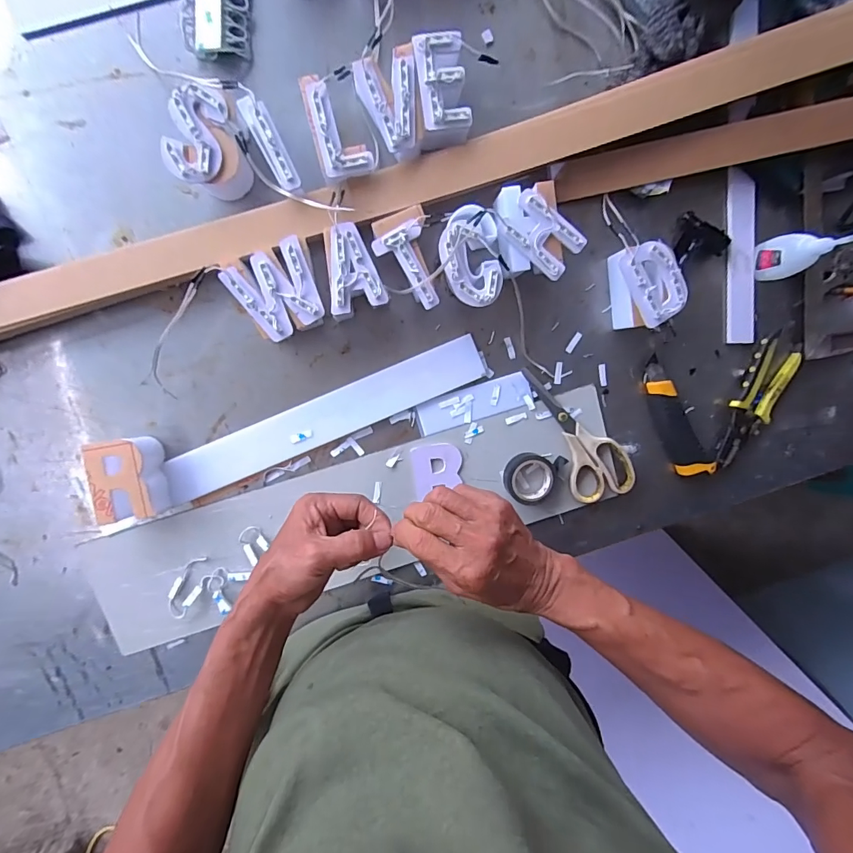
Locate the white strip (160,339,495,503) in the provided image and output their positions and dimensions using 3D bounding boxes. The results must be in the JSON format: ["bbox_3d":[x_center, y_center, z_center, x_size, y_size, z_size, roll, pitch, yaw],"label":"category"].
[{"bbox_3d":[-0.111,-0.010,0.495,0.365,0.005,0.050,-23,98,-3],"label":"white strip"}]

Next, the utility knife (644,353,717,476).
[{"bbox_3d":[0.297,-0.009,0.528,0.041,0.016,0.153,-29,98,-2],"label":"utility knife"}]

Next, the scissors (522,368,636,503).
[{"bbox_3d":[0.185,0.005,0.521,0.076,0.013,0.178,-23,98,-2],"label":"scissors"}]

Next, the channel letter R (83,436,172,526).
[{"bbox_3d":[-0.308,0.055,0.461,0.055,0.049,0.083,-11,97,-4],"label":"channel letter R"}]

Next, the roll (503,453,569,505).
[{"bbox_3d":[0.126,0.060,0.516,0.065,0.020,0.064,-1,96,-5],"label":"roll"}]

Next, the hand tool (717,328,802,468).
[{"bbox_3d":[0.397,-0.028,0.533,0.057,0.018,0.159,23,94,-7],"label":"hand tool"}]

